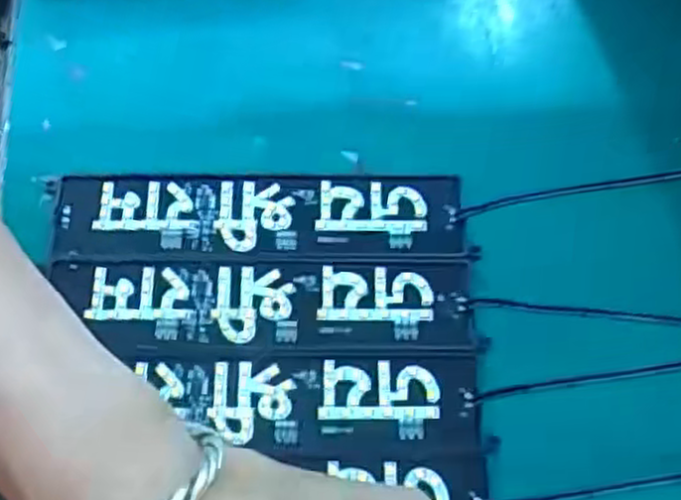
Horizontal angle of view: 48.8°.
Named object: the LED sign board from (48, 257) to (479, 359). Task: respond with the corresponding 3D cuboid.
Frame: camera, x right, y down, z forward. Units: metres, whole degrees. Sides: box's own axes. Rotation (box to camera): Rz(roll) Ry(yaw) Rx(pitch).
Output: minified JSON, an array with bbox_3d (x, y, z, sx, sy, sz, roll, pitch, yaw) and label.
[{"bbox_3d":[-0.031,0.023,0.304,0.162,0.004,0.038,-1,68,-1],"label":"LED sign board"}]

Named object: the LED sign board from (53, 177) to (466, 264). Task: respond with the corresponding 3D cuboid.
[{"bbox_3d":[-0.034,-0.013,0.318,0.169,0.004,0.039,-1,68,-1],"label":"LED sign board"}]

